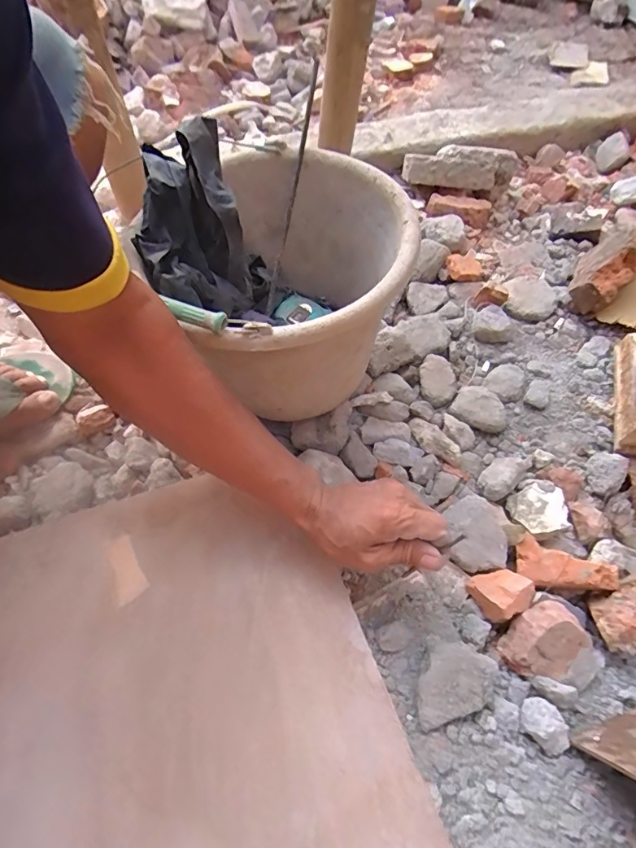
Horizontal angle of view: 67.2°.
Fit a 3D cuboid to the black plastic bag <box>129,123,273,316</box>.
[{"bbox_3d":[-0.116,-0.192,0.440,0.105,0.121,0.140,-16,58,-12],"label":"black plastic bag"}]

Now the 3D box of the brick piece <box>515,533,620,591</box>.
[{"bbox_3d":[0.249,0.146,0.482,0.096,0.040,0.048,12,55,22],"label":"brick piece"}]

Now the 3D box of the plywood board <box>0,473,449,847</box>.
[{"bbox_3d":[-0.086,0.259,0.352,0.295,0.017,0.472,-18,58,-13],"label":"plywood board"}]

